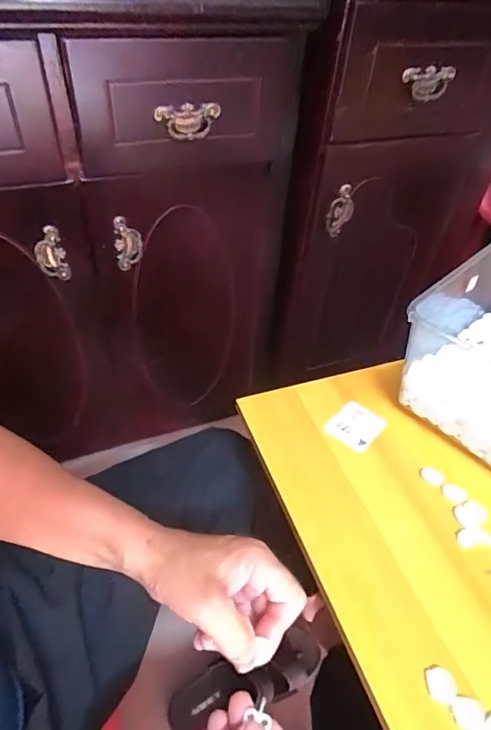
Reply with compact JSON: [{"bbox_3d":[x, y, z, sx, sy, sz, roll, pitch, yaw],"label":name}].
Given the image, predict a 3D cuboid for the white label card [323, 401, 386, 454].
[{"bbox_3d":[0.128,0.071,0.529,0.051,0.004,0.062,39,59,21],"label":"white label card"}]

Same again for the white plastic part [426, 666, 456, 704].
[{"bbox_3d":[0.150,0.246,0.352,0.021,0.005,0.022,10,45,5],"label":"white plastic part"}]

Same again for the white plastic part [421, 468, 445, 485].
[{"bbox_3d":[0.198,0.119,0.485,0.023,0.005,0.018,30,50,22],"label":"white plastic part"}]

